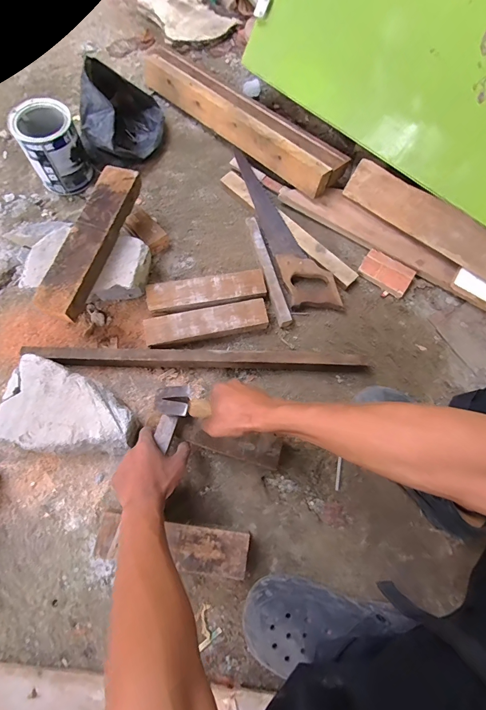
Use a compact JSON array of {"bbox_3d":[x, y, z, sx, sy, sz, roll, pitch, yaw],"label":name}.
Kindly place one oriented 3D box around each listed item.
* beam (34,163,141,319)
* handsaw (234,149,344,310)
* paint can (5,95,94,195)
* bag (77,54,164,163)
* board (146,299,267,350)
[{"bbox_3d":[-0.259,-0.198,0.578,0.065,0.031,0.291,17,73,2],"label":"beam"},{"bbox_3d":[0.084,-0.263,0.709,0.090,0.032,0.401,-18,73,-8],"label":"handsaw"},{"bbox_3d":[-0.381,-0.414,0.696,0.106,0.128,0.106,1,71,-2],"label":"paint can"},{"bbox_3d":[-0.258,-0.504,0.722,0.138,0.124,0.196,9,71,1],"label":"bag"},{"bbox_3d":[-0.067,-0.055,0.633,0.225,0.038,0.059,-12,72,-6],"label":"board"}]

